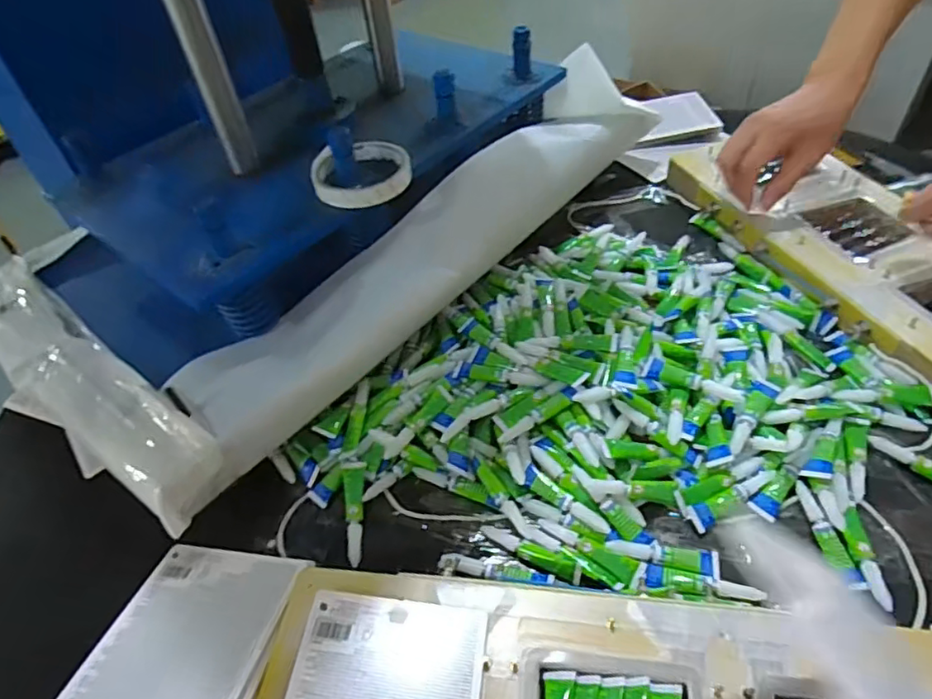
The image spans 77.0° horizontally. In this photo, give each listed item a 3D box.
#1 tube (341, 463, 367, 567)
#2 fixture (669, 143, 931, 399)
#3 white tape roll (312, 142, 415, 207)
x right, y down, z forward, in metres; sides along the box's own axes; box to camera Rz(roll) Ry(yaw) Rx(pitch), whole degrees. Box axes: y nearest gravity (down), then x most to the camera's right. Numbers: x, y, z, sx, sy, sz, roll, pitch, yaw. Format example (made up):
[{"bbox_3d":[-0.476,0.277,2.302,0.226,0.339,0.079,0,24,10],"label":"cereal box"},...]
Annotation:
[{"bbox_3d":[-0.091,0.130,0.474,0.018,0.007,0.084,-7,58,-2],"label":"tube"},{"bbox_3d":[0.407,-0.115,0.626,0.179,0.042,0.428,-17,47,-11],"label":"fixture"},{"bbox_3d":[-0.095,-0.162,0.540,0.090,0.021,0.090,-3,46,3],"label":"white tape roll"}]

